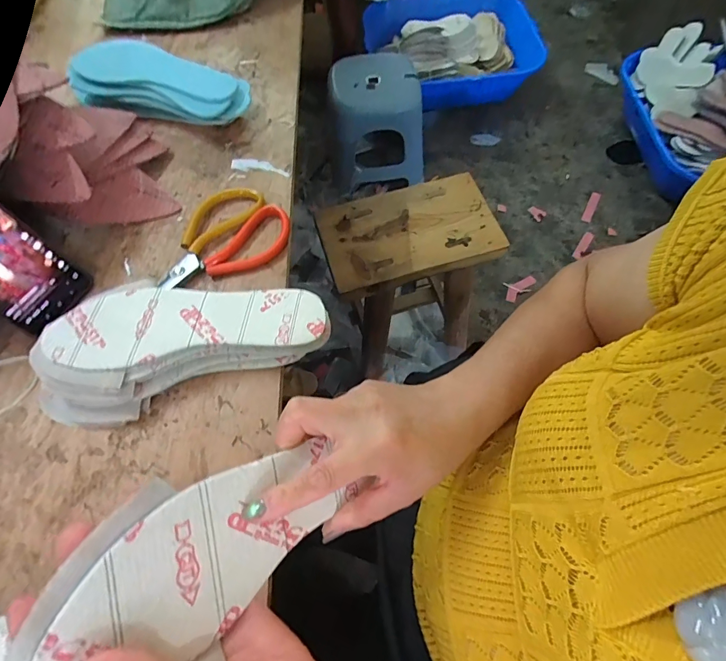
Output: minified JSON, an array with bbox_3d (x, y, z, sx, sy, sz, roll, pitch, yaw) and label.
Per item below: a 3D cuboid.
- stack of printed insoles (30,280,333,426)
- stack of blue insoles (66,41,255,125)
[{"bbox_3d":[-0.162,0.003,0.365,0.254,0.044,0.109,-18,64,-5],"label":"stack of printed insoles"},{"bbox_3d":[-0.251,-0.304,0.520,0.231,0.048,0.095,18,67,12],"label":"stack of blue insoles"}]

